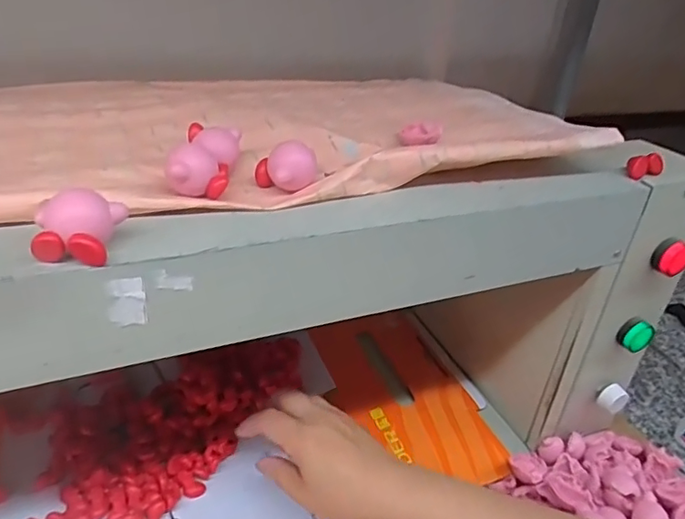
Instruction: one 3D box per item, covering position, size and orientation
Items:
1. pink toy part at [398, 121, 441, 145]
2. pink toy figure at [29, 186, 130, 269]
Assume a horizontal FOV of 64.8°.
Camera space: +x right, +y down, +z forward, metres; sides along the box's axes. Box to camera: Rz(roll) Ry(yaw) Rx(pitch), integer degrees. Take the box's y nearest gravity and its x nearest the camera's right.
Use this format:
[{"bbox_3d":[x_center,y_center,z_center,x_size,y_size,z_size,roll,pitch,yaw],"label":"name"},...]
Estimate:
[{"bbox_3d":[0.054,-0.088,0.373,0.028,0.012,0.023,9,34,6],"label":"pink toy part"},{"bbox_3d":[-0.117,-0.016,0.241,0.032,0.026,0.030,8,34,3],"label":"pink toy figure"}]

